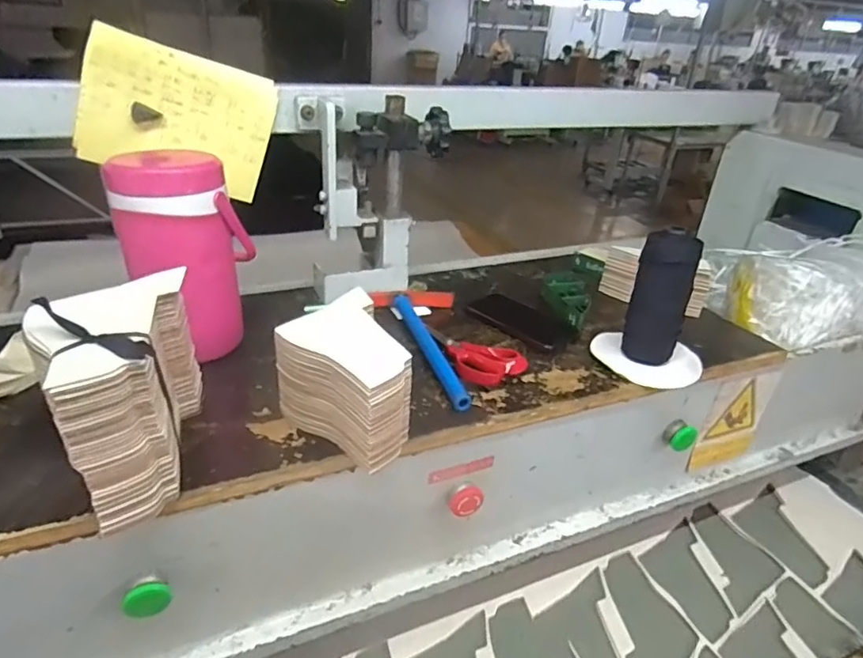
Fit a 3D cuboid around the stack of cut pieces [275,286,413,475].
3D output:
[{"bbox_3d":[-0.093,0.045,0.558,0.112,0.098,0.195,-9,33,-22],"label":"stack of cut pieces"}]

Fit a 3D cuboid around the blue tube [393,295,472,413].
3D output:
[{"bbox_3d":[-0.008,0.021,0.708,0.022,0.024,0.267,-6,32,-18],"label":"blue tube"}]

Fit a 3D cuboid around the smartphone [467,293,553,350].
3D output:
[{"bbox_3d":[0.132,-0.014,0.815,0.083,0.008,0.169,-19,38,-35],"label":"smartphone"}]

